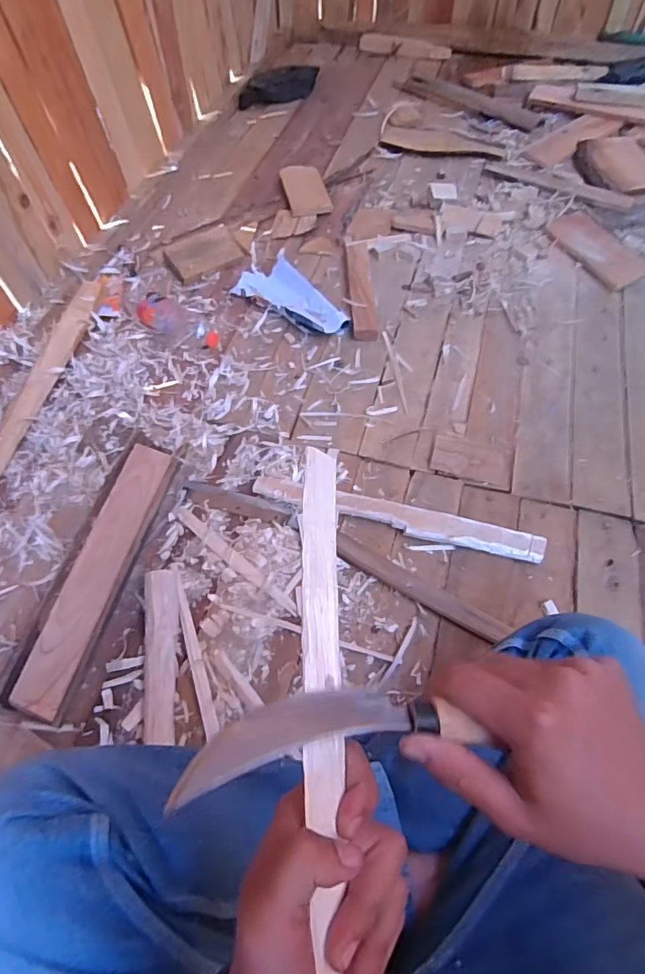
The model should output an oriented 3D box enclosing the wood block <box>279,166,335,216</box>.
[{"bbox_3d":[-0.042,-0.725,1.271,0.099,0.013,0.213,-12,58,-4],"label":"wood block"}]

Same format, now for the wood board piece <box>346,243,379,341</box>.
[{"bbox_3d":[0.082,-0.414,1.085,0.050,0.032,0.281,-2,58,-1],"label":"wood board piece"}]

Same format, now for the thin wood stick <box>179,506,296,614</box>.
[{"bbox_3d":[-0.131,0.107,0.777,0.249,0.007,0.020,37,65,21],"label":"thin wood stick"}]

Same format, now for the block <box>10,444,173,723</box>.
[{"bbox_3d":[-0.304,0.114,0.730,0.064,0.051,0.387,11,58,7],"label":"block"}]

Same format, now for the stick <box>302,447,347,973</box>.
[{"bbox_3d":[0.000,0.091,0.269,0.026,0.004,0.248,20,57,-36],"label":"stick"}]

